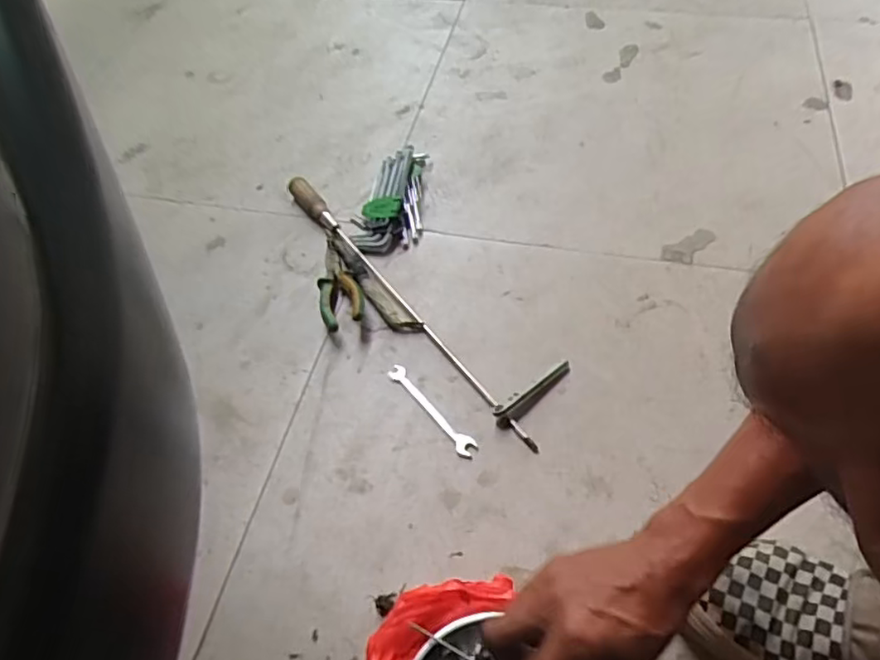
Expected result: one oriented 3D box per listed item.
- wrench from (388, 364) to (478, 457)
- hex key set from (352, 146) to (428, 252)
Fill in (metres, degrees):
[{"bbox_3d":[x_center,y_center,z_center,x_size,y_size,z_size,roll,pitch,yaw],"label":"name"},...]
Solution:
[{"bbox_3d":[-0.009,0.083,0.666,0.020,0.007,0.131,-35,59,-19],"label":"wrench"},{"bbox_3d":[-0.064,-0.177,0.840,0.085,0.035,0.177,3,54,7],"label":"hex key set"}]

